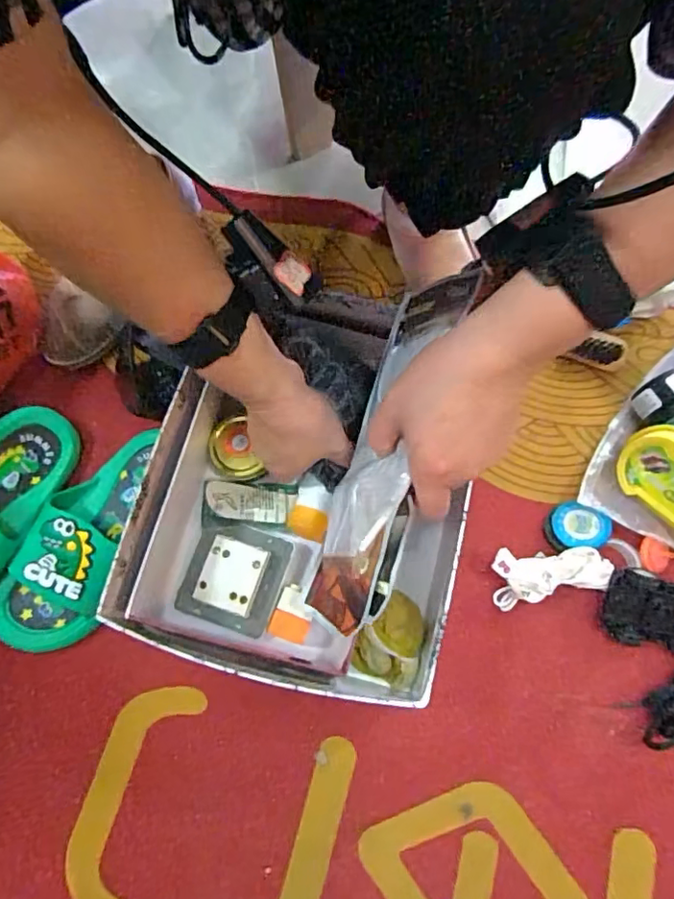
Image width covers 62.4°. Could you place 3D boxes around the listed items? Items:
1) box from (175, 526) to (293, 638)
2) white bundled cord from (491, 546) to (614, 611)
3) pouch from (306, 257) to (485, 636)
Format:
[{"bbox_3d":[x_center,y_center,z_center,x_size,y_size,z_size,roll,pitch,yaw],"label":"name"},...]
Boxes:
[{"bbox_3d":[-0.091,0.109,0.482,0.083,0.022,0.085,15,72,8],"label":"box"},{"bbox_3d":[0.184,0.106,0.486,0.095,0.045,0.046,-12,71,-3],"label":"white bundled cord"},{"bbox_3d":[0.036,-0.007,0.405,0.023,0.108,0.271,22,81,-20],"label":"pouch"}]

